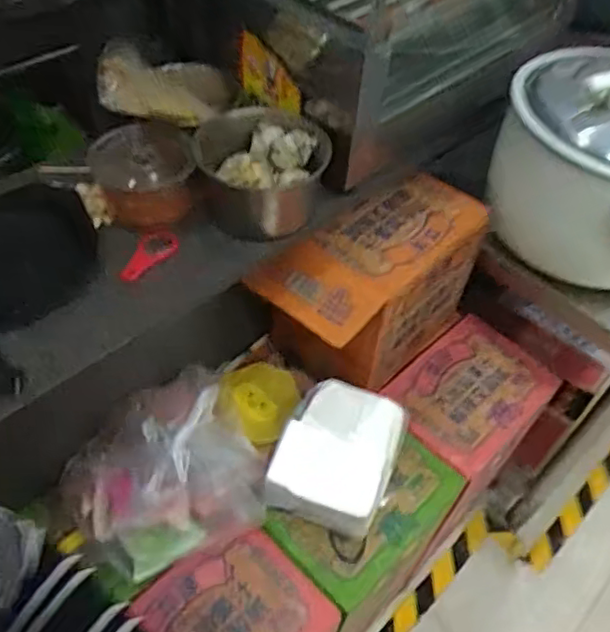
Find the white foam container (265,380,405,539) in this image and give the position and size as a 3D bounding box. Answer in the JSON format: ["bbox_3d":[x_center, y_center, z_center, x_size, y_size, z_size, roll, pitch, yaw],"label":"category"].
[{"bbox_3d":[0.047,0.201,0.910,0.157,0.076,0.192,19,51,11],"label":"white foam container"}]

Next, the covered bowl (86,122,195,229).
[{"bbox_3d":[-0.204,-0.182,0.809,0.120,0.080,0.119,3,50,-3],"label":"covered bowl"}]

